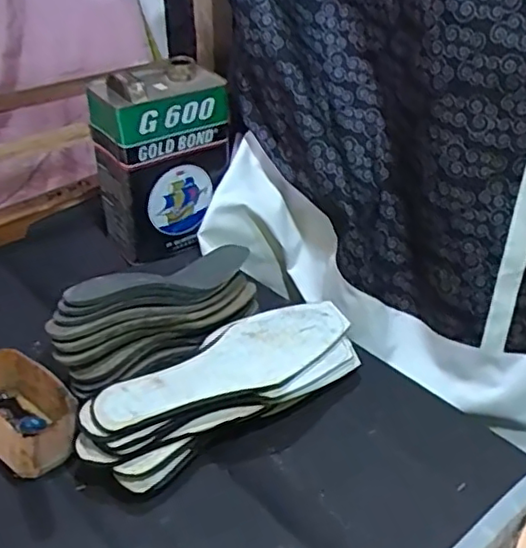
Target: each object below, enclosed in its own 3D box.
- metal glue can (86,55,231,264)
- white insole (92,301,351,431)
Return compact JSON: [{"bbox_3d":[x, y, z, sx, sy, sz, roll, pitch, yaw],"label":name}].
[{"bbox_3d":[-0.142,-0.154,0.892,0.173,0.240,0.115,-11,37,-18],"label":"metal glue can"},{"bbox_3d":[-0.028,0.093,0.655,0.283,0.017,0.087,-23,43,-32],"label":"white insole"}]

